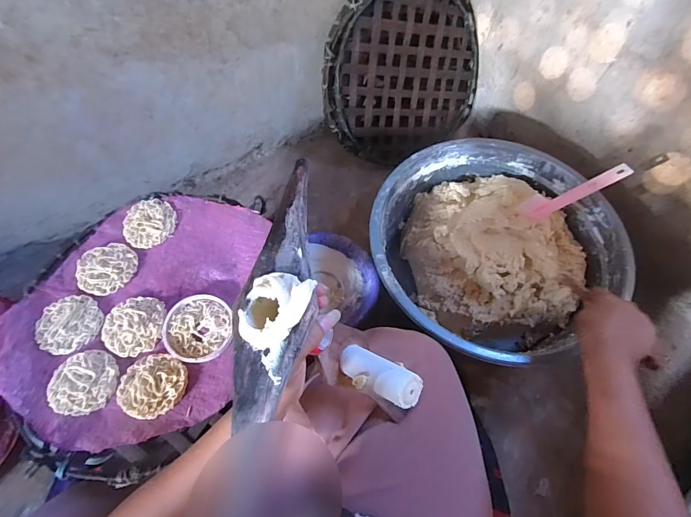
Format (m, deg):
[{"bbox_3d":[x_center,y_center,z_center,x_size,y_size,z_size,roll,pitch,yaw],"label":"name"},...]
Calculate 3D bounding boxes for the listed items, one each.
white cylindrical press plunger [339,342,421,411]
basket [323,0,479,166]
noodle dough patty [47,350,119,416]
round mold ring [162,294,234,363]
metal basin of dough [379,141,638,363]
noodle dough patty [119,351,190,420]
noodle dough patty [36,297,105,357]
[{"bbox_3d":[0.030,0.110,0.366,0.084,0.024,0.031,18,59,43],"label":"white cylindrical press plunger"},{"bbox_3d":[0.132,-0.399,0.814,0.379,0.347,0.046,-24,38,-17],"label":"basket"},{"bbox_3d":[-0.318,0.148,0.463,0.074,0.008,0.074,0,62,-1],"label":"noodle dough patty"},{"bbox_3d":[-0.192,0.089,0.500,0.089,0.012,0.092,0,62,-1],"label":"round mold ring"},{"bbox_3d":[0.245,-0.011,0.694,0.399,0.182,0.380,0,62,-1],"label":"metal basin of dough"},{"bbox_3d":[-0.235,0.154,0.466,0.078,0.007,0.073,0,62,-1],"label":"noodle dough patty"},{"bbox_3d":[-0.359,0.083,0.496,0.071,0.009,0.075,0,62,-1],"label":"noodle dough patty"}]

